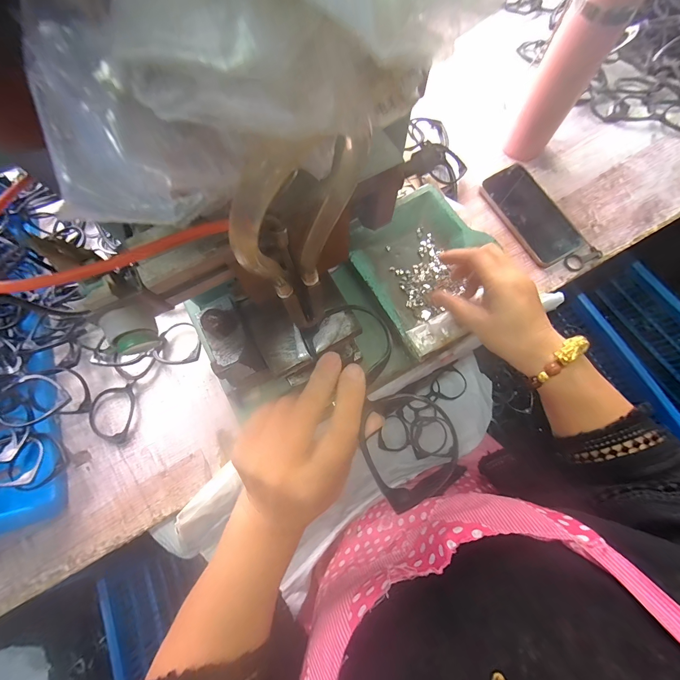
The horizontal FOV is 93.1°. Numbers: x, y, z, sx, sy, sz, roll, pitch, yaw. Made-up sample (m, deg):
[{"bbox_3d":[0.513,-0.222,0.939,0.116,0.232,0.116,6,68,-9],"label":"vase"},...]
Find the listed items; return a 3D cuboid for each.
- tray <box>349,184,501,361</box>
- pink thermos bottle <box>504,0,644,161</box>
[{"bbox_3d":[0.105,-0.089,0.393,0.149,0.022,0.185,-29,77,-5],"label":"tray"},{"bbox_3d":[0.280,-0.336,0.395,0.065,0.237,0.063,31,79,9],"label":"pink thermos bottle"}]

